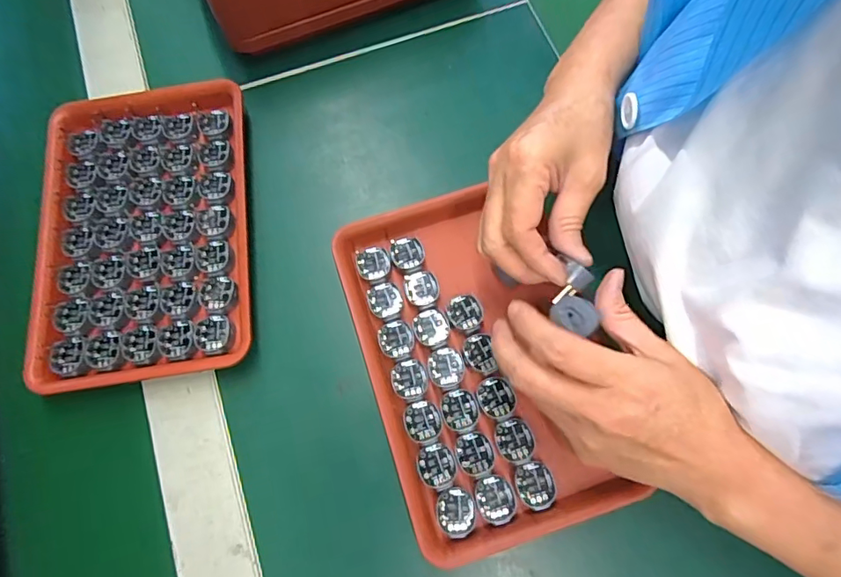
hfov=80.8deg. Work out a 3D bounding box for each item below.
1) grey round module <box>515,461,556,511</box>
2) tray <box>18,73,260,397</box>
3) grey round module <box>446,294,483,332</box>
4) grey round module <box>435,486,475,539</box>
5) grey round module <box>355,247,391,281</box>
[{"bbox_3d":[0.075,0.127,0.319,0.024,0.004,0.028,-14,73,-3],"label":"grey round module"},{"bbox_3d":[-0.210,-0.047,0.380,0.154,0.020,0.234,-9,73,-1],"label":"tray"},{"bbox_3d":[0.032,0.017,0.355,0.025,0.005,0.028,-13,73,-3],"label":"grey round module"},{"bbox_3d":[0.022,0.142,0.313,0.025,0.004,0.028,-13,73,-3],"label":"grey round module"},{"bbox_3d":[-0.035,-0.019,0.366,0.024,0.004,0.025,0,73,1],"label":"grey round module"}]

